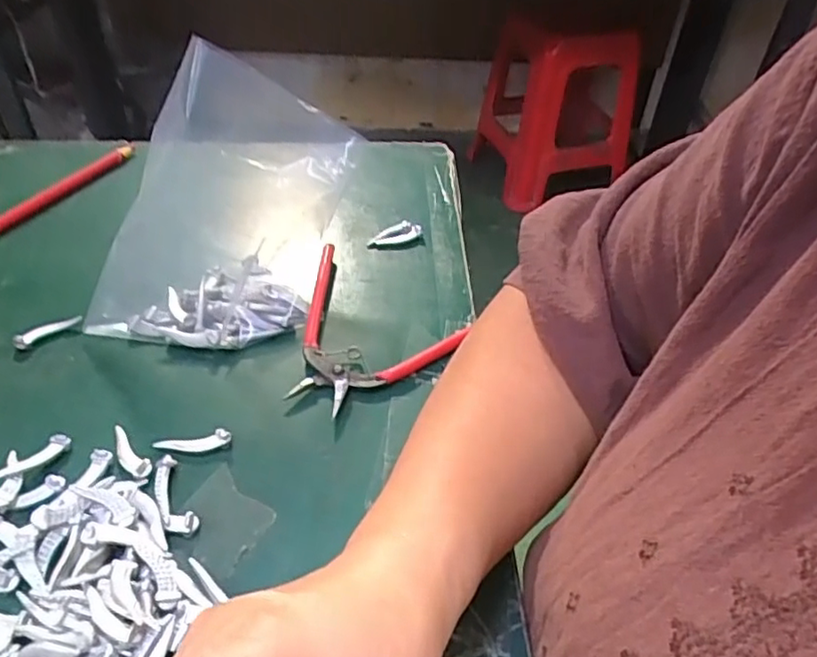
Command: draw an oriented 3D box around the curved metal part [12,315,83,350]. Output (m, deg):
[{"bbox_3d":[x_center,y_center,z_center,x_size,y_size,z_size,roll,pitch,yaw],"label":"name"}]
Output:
[{"bbox_3d":[-0.223,0.001,0.391,0.039,0.006,0.011,-33,53,-30],"label":"curved metal part"}]

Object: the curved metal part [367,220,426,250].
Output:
[{"bbox_3d":[-0.010,-0.070,0.472,0.040,0.009,0.023,-7,45,-9],"label":"curved metal part"}]

